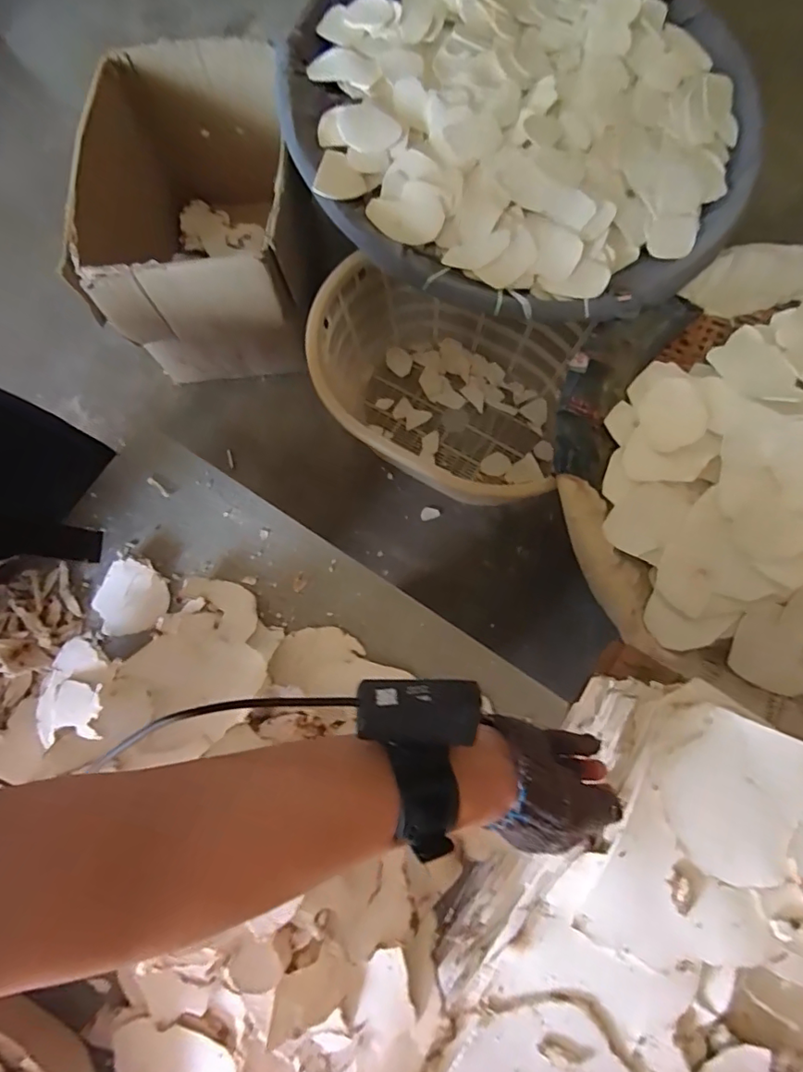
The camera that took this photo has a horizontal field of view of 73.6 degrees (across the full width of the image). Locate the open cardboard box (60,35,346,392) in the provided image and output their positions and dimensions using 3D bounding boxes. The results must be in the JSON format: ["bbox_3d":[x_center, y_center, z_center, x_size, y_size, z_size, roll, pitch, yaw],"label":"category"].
[{"bbox_3d":[-0.417,-0.662,1.136,0.389,0.354,0.588,-5,76,0],"label":"open cardboard box"}]

